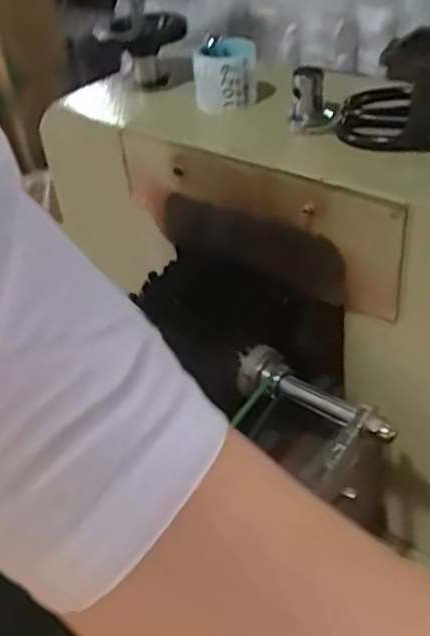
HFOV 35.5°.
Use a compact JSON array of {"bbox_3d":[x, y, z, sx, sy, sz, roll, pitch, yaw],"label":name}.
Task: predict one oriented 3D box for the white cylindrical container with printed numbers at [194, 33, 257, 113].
[{"bbox_3d":[0.007,-0.240,0.666,0.061,0.055,0.049,-6,40,2],"label":"white cylindrical container with printed numbers"}]

